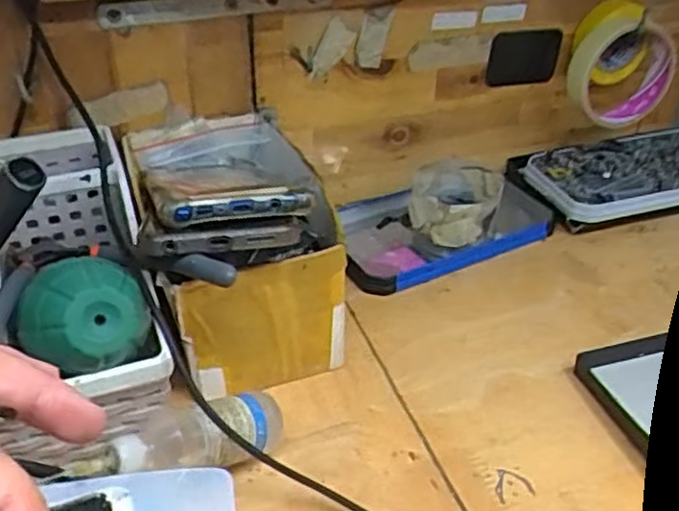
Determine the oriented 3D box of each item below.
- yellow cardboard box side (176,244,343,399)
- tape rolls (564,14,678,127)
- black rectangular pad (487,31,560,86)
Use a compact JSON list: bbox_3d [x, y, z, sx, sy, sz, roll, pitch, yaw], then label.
[{"bbox_3d":[-0.040,0.043,0.412,0.090,0.094,0.006,-11,37,-15],"label":"yellow cardboard box side"},{"bbox_3d":[0.226,-0.143,0.561,0.094,0.092,0.027,-10,38,-12],"label":"tape rolls"},{"bbox_3d":[0.142,-0.152,0.561,0.056,0.042,0.005,-9,38,-12],"label":"black rectangular pad"}]

